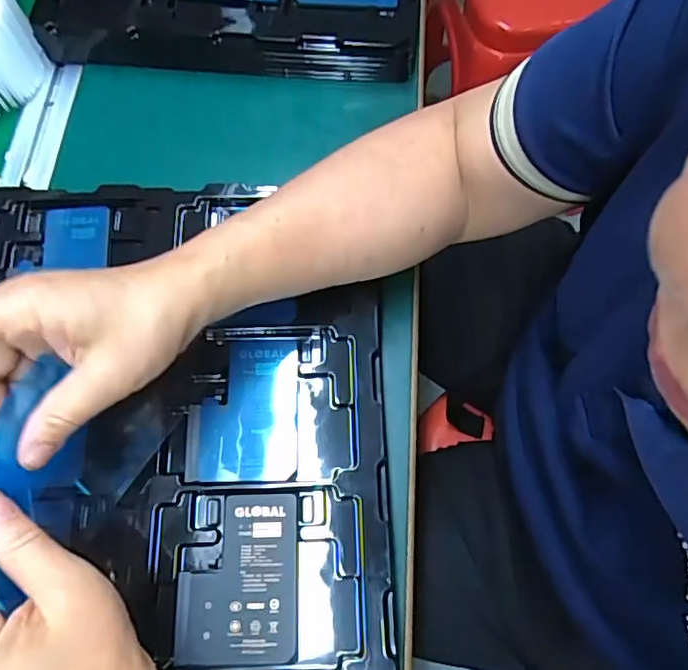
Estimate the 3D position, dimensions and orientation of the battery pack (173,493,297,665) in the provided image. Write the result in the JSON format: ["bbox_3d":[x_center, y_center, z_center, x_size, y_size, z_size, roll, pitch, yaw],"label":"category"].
[{"bbox_3d":[-0.060,0.136,0.333,0.065,0.004,0.087,-2,69,1],"label":"battery pack"}]

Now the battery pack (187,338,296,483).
[{"bbox_3d":[-0.063,0.046,0.368,0.066,0.005,0.088,-1,69,1],"label":"battery pack"}]

